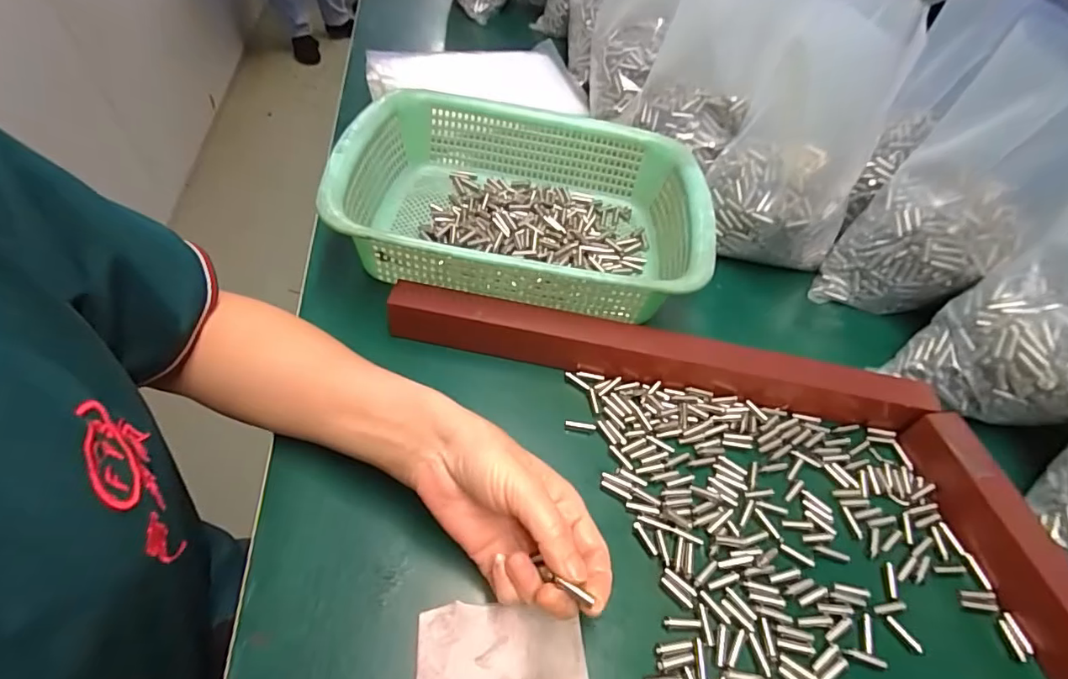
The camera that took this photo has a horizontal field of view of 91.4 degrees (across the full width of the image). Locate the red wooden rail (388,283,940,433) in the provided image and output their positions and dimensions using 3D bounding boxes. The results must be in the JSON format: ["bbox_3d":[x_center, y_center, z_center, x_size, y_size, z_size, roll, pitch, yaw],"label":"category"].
[{"bbox_3d":[0.088,0.011,0.386,0.386,0.039,0.025,10,51,3],"label":"red wooden rail"}]

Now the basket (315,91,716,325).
[{"bbox_3d":[-0.007,-0.117,0.453,0.293,0.089,0.222,6,51,0],"label":"basket"}]

